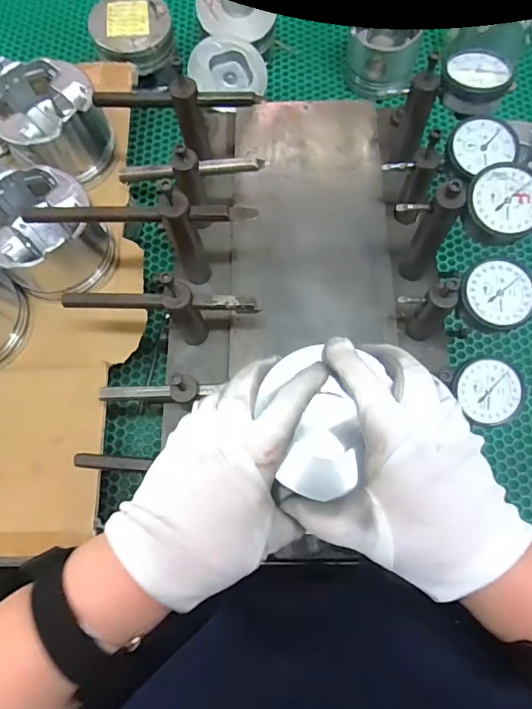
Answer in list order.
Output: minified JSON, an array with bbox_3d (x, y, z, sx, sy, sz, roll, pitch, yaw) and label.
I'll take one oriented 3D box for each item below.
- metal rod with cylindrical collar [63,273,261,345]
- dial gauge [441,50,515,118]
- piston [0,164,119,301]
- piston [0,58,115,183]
[{"bbox_3d":[-0.081,-0.035,0.383,0.147,0.100,0.019,6,73,2],"label":"metal rod with cylindrical collar"},{"bbox_3d":[0.170,-0.225,0.382,0.051,0.024,0.048,15,73,5],"label":"dial gauge"},{"bbox_3d":[-0.203,-0.108,0.432,0.100,0.071,0.095,37,76,11],"label":"piston"},{"bbox_3d":[-0.216,-0.233,0.474,0.101,0.067,0.109,-38,76,-11],"label":"piston"}]

